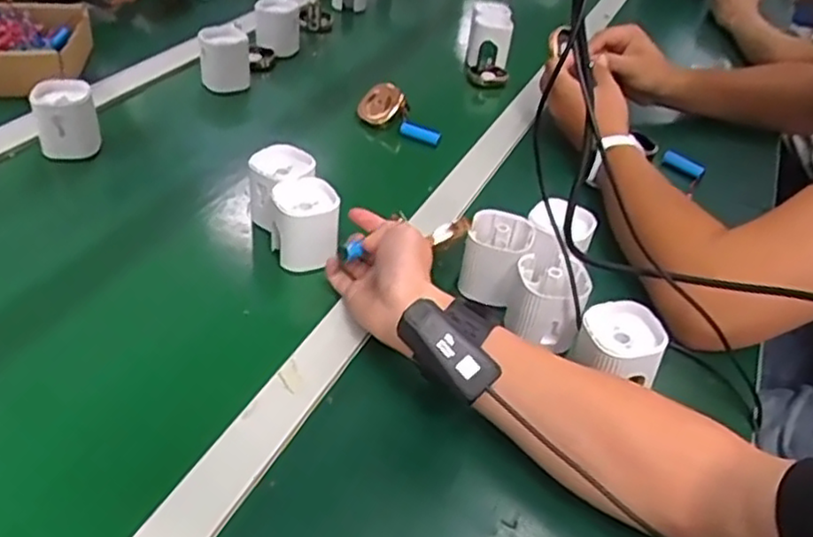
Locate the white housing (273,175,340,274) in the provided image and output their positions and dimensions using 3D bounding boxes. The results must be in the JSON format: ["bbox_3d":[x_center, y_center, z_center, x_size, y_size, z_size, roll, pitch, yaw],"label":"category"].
[{"bbox_3d":[-0.089,-0.040,0.625,0.054,0.066,0.052,0,37,-10],"label":"white housing"}]

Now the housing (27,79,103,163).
[{"bbox_3d":[-0.358,-0.158,0.735,0.058,0.063,0.059,-12,41,-24],"label":"housing"}]

